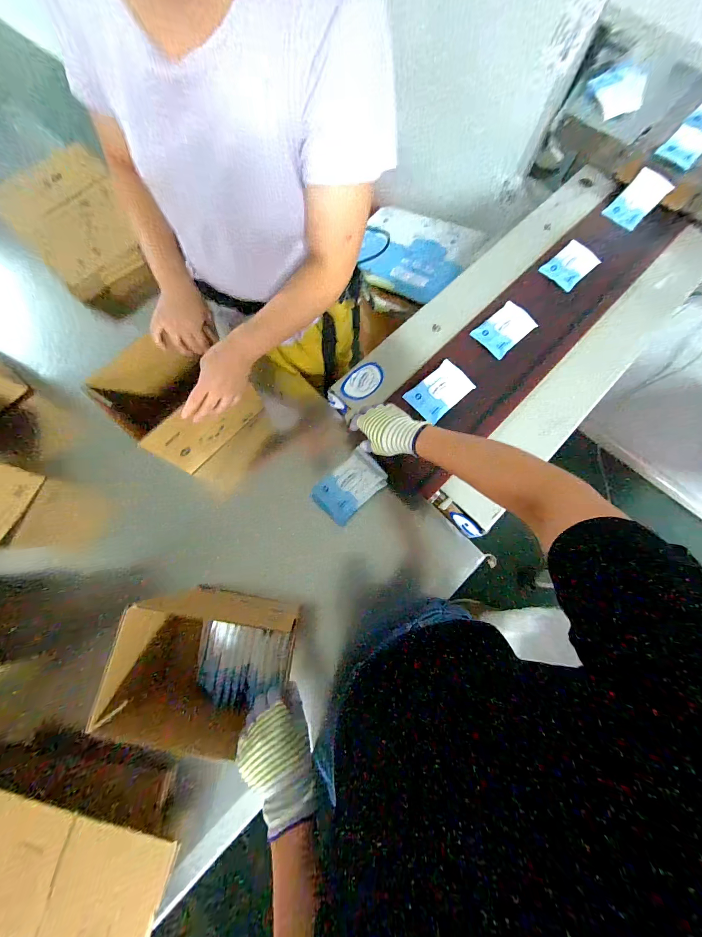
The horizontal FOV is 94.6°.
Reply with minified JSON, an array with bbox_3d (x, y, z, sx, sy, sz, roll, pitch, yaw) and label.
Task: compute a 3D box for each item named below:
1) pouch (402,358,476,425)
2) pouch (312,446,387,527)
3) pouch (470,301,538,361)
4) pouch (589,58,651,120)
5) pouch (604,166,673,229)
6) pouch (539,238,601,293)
[{"bbox_3d":[0.181,-0.157,0.654,0.126,0.018,0.081,-41,79,-11],"label":"pouch"},{"bbox_3d":[-0.001,0.036,0.653,0.143,0.020,0.095,-43,96,3],"label":"pouch"},{"bbox_3d":[0.334,-0.304,0.700,0.135,0.013,0.085,-40,79,-11],"label":"pouch"},{"bbox_3d":[0.714,-1.006,0.869,0.120,0.104,0.030,2,54,37],"label":"pouch"},{"bbox_3d":[0.765,-0.717,0.858,0.168,0.019,0.090,-45,79,2],"label":"pouch"},{"bbox_3d":[0.524,-0.485,0.776,0.143,0.012,0.091,-41,77,-14],"label":"pouch"}]

